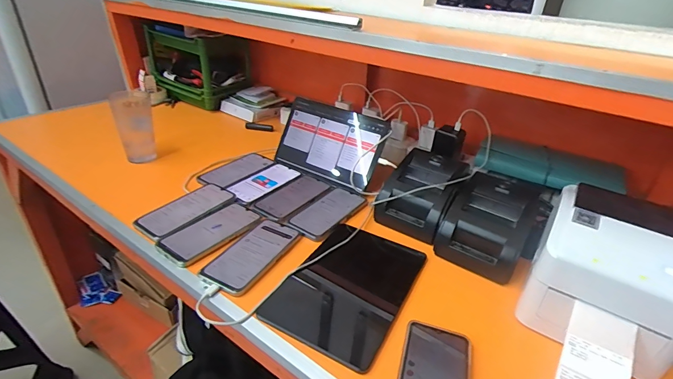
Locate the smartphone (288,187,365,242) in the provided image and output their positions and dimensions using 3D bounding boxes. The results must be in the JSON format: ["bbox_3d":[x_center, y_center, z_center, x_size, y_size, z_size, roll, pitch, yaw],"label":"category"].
[{"bbox_3d":[-0.017,0.042,0.702,0.086,0.009,0.166,22,35,27],"label":"smartphone"}]

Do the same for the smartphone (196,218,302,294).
[{"bbox_3d":[-0.132,0.100,0.589,0.082,0.009,0.173,18,34,22],"label":"smartphone"}]

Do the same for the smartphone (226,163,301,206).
[{"bbox_3d":[-0.155,-0.016,0.778,0.083,0.006,0.171,22,35,27],"label":"smartphone"}]

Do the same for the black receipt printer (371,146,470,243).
[{"bbox_3d":[0.160,0.005,0.687,0.121,0.098,0.144,23,36,28],"label":"black receipt printer"}]

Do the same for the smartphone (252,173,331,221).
[{"bbox_3d":[-0.088,0.011,0.743,0.083,0.007,0.171,22,35,27],"label":"smartphone"}]

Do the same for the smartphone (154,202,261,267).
[{"bbox_3d":[-0.213,0.072,0.626,0.085,0.008,0.168,23,36,29],"label":"smartphone"}]

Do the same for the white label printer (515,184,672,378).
[{"bbox_3d":[0.359,0.107,0.481,0.165,0.140,0.176,22,35,27],"label":"white label printer"}]

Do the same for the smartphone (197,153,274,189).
[{"bbox_3d":[-0.220,-0.047,0.820,0.086,0.013,0.178,23,36,29],"label":"smartphone"}]

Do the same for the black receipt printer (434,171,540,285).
[{"bbox_3d":[0.258,0.058,0.619,0.129,0.100,0.142,23,36,28],"label":"black receipt printer"}]

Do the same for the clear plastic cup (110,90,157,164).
[{"bbox_3d":[-0.464,-0.149,0.845,0.077,0.138,0.096,-14,35,-27],"label":"clear plastic cup"}]

